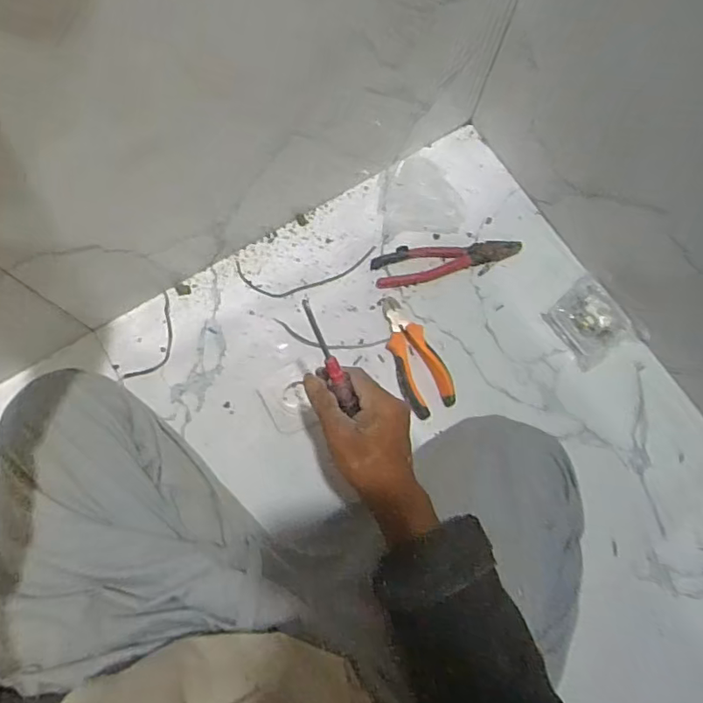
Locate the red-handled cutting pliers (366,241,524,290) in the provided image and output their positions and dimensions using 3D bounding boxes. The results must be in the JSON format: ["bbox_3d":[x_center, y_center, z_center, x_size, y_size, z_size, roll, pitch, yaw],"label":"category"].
[{"bbox_3d":[0.124,-0.122,0.724,0.192,0.015,0.043,-12,75,-5],"label":"red-handled cutting pliers"}]

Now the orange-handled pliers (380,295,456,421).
[{"bbox_3d":[0.073,0.004,0.688,0.056,0.022,0.152,-26,77,-8],"label":"orange-handled pliers"}]

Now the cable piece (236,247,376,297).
[{"bbox_3d":[-0.056,-0.101,0.724,0.180,0.004,0.054,-7,75,-3],"label":"cable piece"}]

